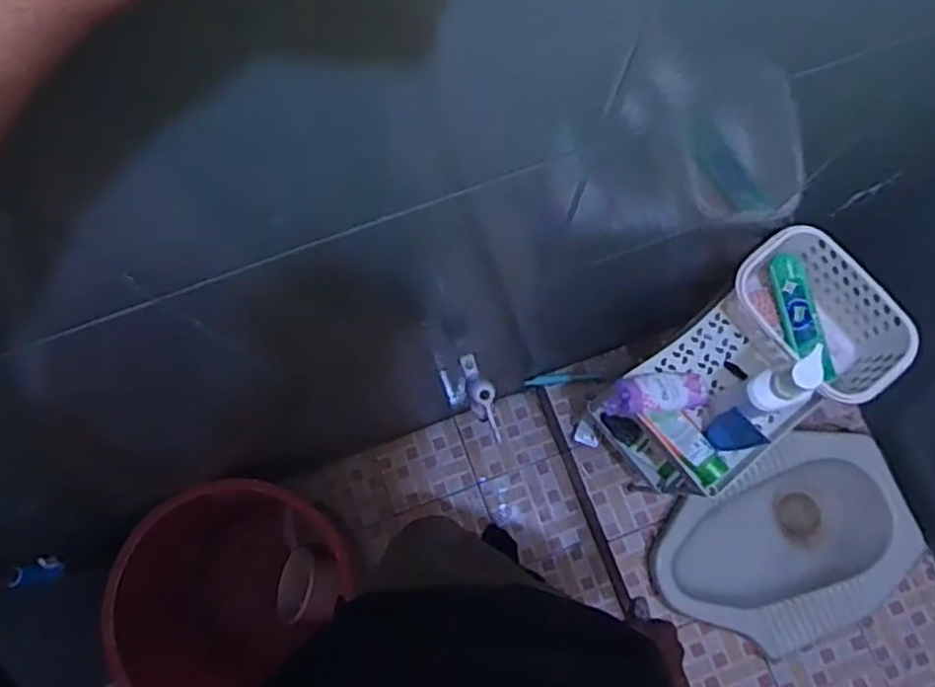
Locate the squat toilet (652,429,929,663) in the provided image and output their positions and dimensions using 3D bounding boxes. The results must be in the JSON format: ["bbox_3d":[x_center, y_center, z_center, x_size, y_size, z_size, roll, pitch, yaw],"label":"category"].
[{"bbox_3d":[0.646,0.432,1.479,0.520,0.173,0.375,-25,80,-5],"label":"squat toilet"}]

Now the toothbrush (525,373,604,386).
[{"bbox_3d":[0.210,0.077,1.522,0.167,0.018,0.024,-4,79,12],"label":"toothbrush"}]

